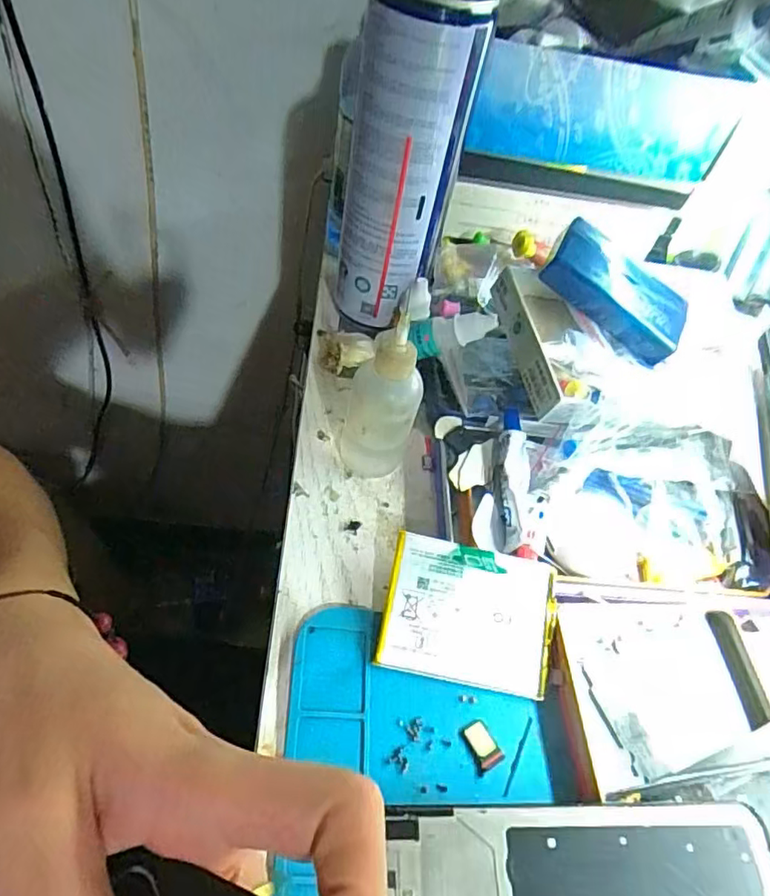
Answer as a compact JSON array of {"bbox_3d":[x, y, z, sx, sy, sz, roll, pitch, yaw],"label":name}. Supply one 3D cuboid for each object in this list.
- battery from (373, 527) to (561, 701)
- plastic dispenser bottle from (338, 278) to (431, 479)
[{"bbox_3d":[0.040,0.078,0.268,0.078,0.004,0.061,13,74,-3],"label":"battery"},{"bbox_3d":[-0.004,-0.030,0.297,0.044,0.097,0.046,-1,53,-2],"label":"plastic dispenser bottle"}]

